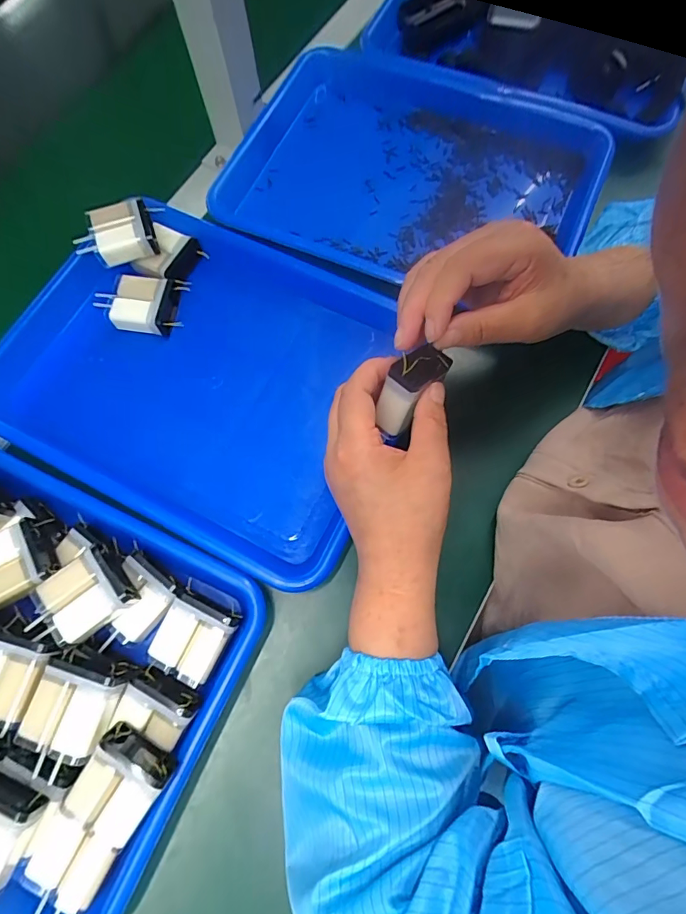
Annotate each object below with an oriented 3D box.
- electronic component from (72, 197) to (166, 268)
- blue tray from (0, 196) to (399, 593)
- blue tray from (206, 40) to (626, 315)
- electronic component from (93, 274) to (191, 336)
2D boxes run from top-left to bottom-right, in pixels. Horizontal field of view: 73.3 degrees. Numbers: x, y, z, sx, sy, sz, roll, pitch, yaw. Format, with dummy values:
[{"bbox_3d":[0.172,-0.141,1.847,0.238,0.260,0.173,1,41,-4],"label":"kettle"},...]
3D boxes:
[{"bbox_3d":[-0.193,-0.193,0.394,0.072,0.024,0.044,-20,72,-5],"label":"electronic component"},{"bbox_3d":[-0.115,-0.070,0.388,0.314,0.045,0.250,25,74,10],"label":"blue tray"},{"bbox_3d":[0.066,-0.271,0.450,0.333,0.037,0.261,22,74,9],"label":"blue tray"},{"bbox_3d":[-0.177,-0.134,0.403,0.075,0.021,0.049,3,72,3],"label":"electronic component"}]

